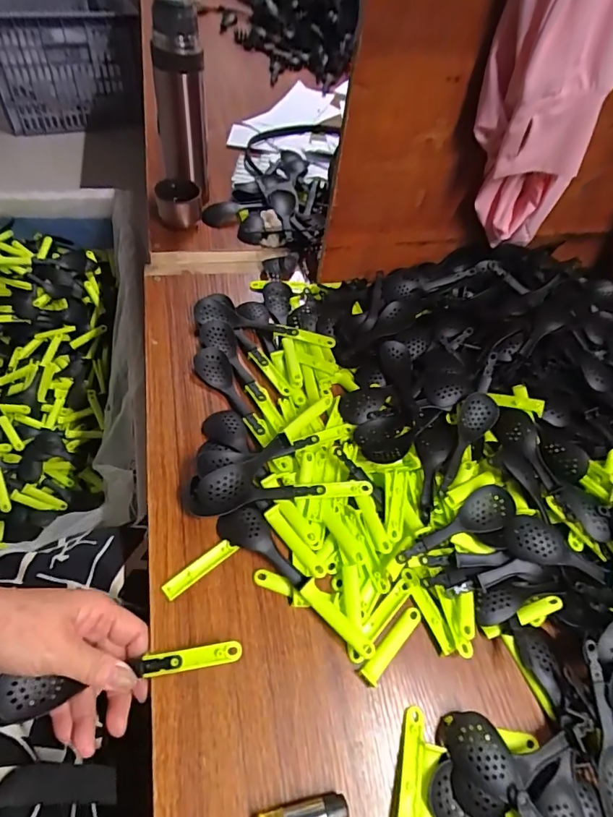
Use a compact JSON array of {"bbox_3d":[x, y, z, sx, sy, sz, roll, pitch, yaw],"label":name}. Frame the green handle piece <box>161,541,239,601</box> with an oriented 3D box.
[{"bbox_3d":[-0.094,0.140,0.399,0.069,0.007,0.017,-35,66,-23],"label":"green handle piece"}]

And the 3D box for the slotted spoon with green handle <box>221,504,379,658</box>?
[{"bbox_3d":[-0.014,0.152,0.396,0.038,0.017,0.169,-37,67,-24],"label":"slotted spoon with green handle"}]

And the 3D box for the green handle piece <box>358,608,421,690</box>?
[{"bbox_3d":[0.074,0.201,0.386,0.016,0.011,0.076,40,63,19],"label":"green handle piece"}]

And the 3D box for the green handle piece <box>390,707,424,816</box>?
[{"bbox_3d":[0.077,0.270,0.341,0.016,0.007,0.074,15,57,5],"label":"green handle piece"}]

